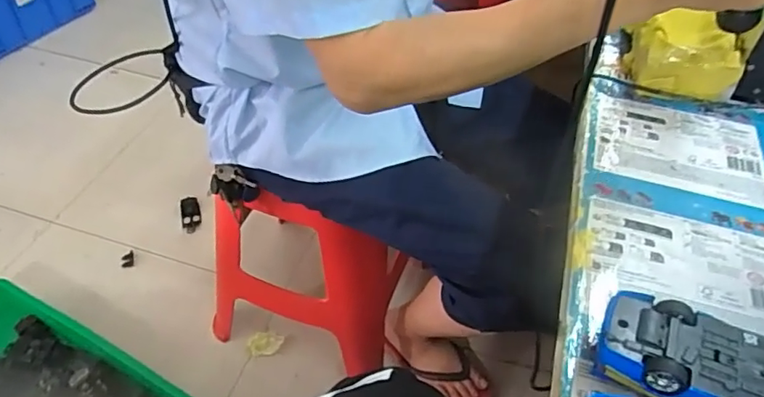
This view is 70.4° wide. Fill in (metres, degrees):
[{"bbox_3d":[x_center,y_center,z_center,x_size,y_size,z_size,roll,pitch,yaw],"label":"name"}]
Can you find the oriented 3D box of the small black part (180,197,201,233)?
[{"bbox_3d":[-0.459,0.041,1.300,0.044,0.012,0.095,-8,62,-12],"label":"small black part"}]

